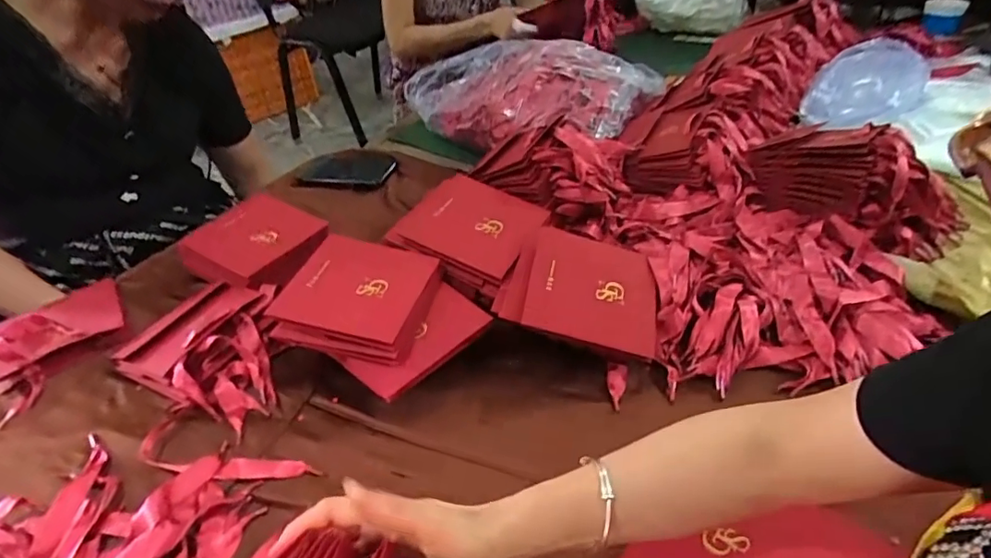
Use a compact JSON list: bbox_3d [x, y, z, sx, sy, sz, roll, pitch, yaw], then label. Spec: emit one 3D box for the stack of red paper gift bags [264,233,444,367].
[{"bbox_3d":[-0.142,0.015,0.593,0.143,0.038,0.142,16,47,5],"label":"stack of red paper gift bags"}]

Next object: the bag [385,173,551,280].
[{"bbox_3d":[-0.026,-0.072,0.671,0.144,0.011,0.147,27,52,13],"label":"bag"}]

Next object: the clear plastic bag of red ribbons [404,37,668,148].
[{"bbox_3d":[0.036,-0.337,0.961,0.419,0.120,0.265,22,48,30],"label":"clear plastic bag of red ribbons"}]

